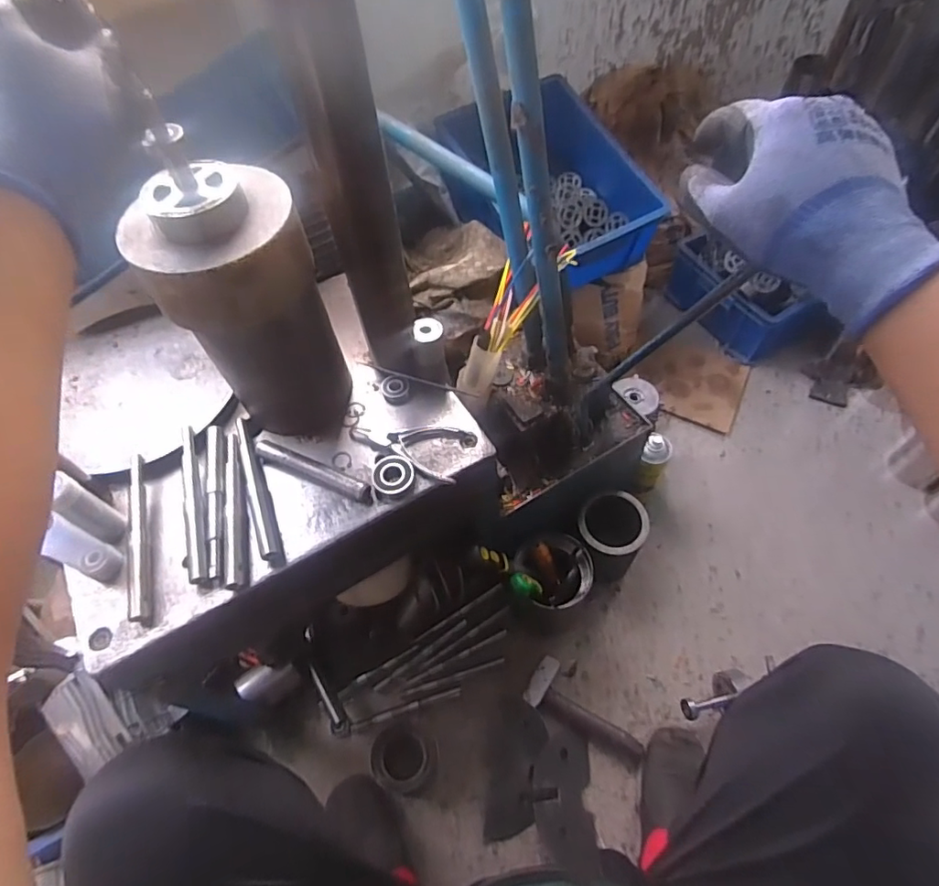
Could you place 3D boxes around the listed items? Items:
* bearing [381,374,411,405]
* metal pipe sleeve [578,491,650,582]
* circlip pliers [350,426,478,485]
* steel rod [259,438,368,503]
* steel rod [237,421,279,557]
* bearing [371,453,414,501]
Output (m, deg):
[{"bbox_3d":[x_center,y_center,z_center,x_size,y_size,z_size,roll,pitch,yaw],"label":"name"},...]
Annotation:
[{"bbox_3d":[-0.090,-0.065,0.670,0.034,0.019,0.031,-11,57,-3],"label":"bearing"},{"bbox_3d":[0.236,0.164,0.934,0.107,0.152,0.109,-2,57,3],"label":"metal pipe sleeve"},{"bbox_3d":[-0.069,-0.001,0.635,0.139,0.020,0.072,16,60,14],"label":"circlip pliers"},{"bbox_3d":[-0.174,0.029,0.605,0.144,0.018,0.021,21,61,17],"label":"steel rod"},{"bbox_3d":[-0.235,0.046,0.601,0.019,0.015,0.177,-19,58,-8],"label":"steel rod"},{"bbox_3d":[-0.084,0.037,0.607,0.045,0.016,0.053,-16,58,-6],"label":"bearing"}]

